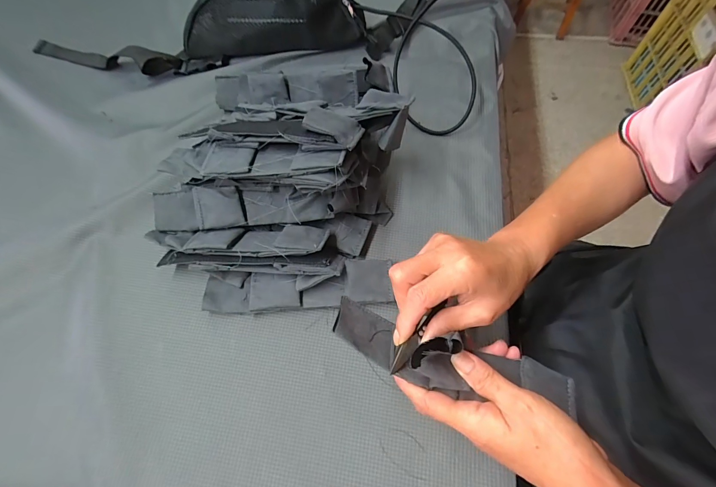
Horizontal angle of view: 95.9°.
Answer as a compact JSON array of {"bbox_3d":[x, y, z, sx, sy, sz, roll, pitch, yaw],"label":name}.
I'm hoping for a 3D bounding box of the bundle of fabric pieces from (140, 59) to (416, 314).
[{"bbox_3d":[-0.085,-0.082,0.355,0.266,0.120,0.300,7,65,7],"label":"bundle of fabric pieces"}]

